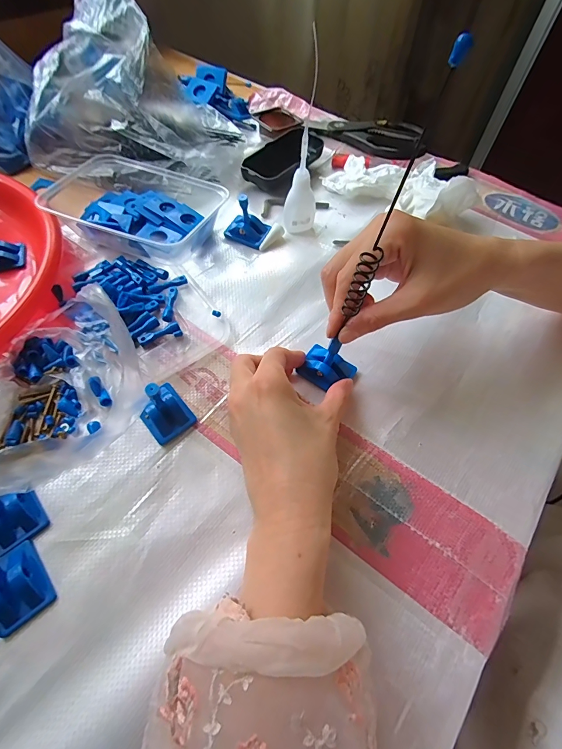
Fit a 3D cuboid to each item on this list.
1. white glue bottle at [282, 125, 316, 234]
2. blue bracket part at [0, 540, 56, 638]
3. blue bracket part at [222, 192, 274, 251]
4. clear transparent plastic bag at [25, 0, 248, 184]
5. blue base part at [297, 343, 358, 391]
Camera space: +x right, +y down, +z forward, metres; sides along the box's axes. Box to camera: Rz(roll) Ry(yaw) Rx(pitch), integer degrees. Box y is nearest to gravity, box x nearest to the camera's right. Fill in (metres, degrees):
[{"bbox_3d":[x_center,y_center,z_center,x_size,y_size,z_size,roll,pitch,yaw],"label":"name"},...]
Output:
[{"bbox_3d":[0.021,-0.188,0.367,0.031,0.097,0.020,11,60,4],"label":"white glue bottle"},{"bbox_3d":[-0.167,0.132,0.230,0.033,0.011,0.044,-36,67,-21],"label":"blue bracket part"},{"bbox_3d":[-0.036,-0.163,0.382,0.043,0.044,0.030,21,61,9],"label":"blue bracket part"},{"bbox_3d":[-0.160,-0.314,0.410,0.228,0.122,0.136,9,60,2],"label":"clear transparent plastic bag"},{"bbox_3d":[0.039,-0.006,0.313,0.043,0.017,0.031,30,64,14],"label":"blue base part"}]

